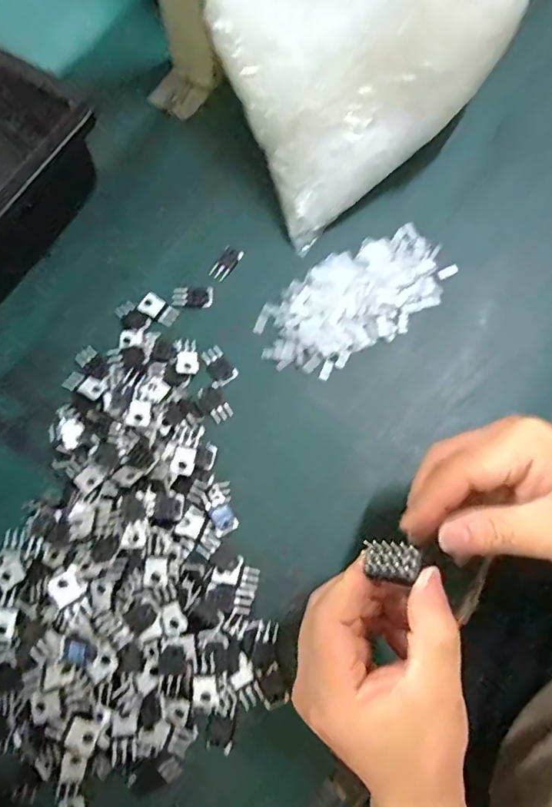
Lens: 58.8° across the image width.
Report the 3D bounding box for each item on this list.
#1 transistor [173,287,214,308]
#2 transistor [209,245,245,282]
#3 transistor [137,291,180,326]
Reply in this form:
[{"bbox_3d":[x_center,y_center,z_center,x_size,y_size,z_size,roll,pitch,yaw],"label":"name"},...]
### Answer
[{"bbox_3d":[-0.067,-0.085,0.392,0.032,0.004,0.017,-2,73,-1],"label":"transistor"},{"bbox_3d":[-0.040,-0.116,0.399,0.014,0.006,0.032,37,77,10],"label":"transistor"},{"bbox_3d":[-0.093,-0.074,0.387,0.031,0.004,0.019,35,76,10],"label":"transistor"}]

